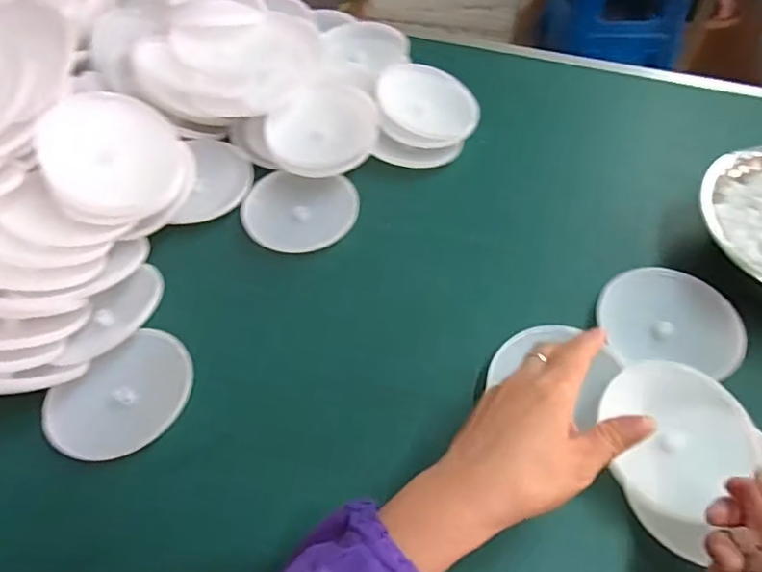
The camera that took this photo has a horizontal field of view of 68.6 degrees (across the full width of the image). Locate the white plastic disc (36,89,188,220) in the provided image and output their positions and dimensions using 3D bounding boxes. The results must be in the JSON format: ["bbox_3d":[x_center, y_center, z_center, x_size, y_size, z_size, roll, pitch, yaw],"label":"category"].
[{"bbox_3d":[-0.238,-0.118,0.500,0.113,0.009,0.109,3,83,-24],"label":"white plastic disc"}]

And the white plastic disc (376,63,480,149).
[{"bbox_3d":[0.048,-0.200,0.621,0.106,0.017,0.112,2,73,-7],"label":"white plastic disc"}]

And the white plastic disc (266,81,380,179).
[{"bbox_3d":[-0.059,-0.166,0.583,0.107,0.010,0.112,1,73,-2],"label":"white plastic disc"}]

